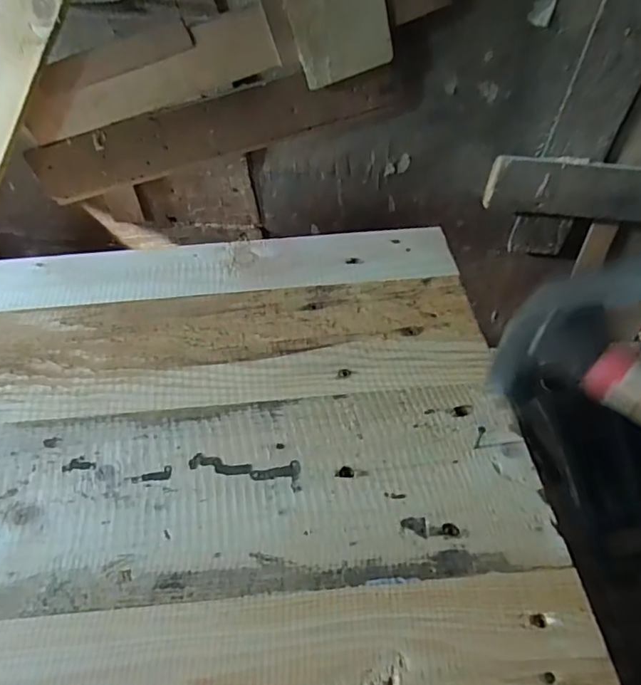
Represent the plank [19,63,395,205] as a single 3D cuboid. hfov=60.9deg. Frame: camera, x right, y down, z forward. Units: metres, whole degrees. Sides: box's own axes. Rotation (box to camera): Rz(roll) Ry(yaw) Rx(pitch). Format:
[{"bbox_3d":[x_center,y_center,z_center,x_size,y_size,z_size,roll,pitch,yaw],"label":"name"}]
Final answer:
[{"bbox_3d":[-0.160,-0.317,0.815,0.535,0.098,0.020,-15,48,4],"label":"plank"}]

